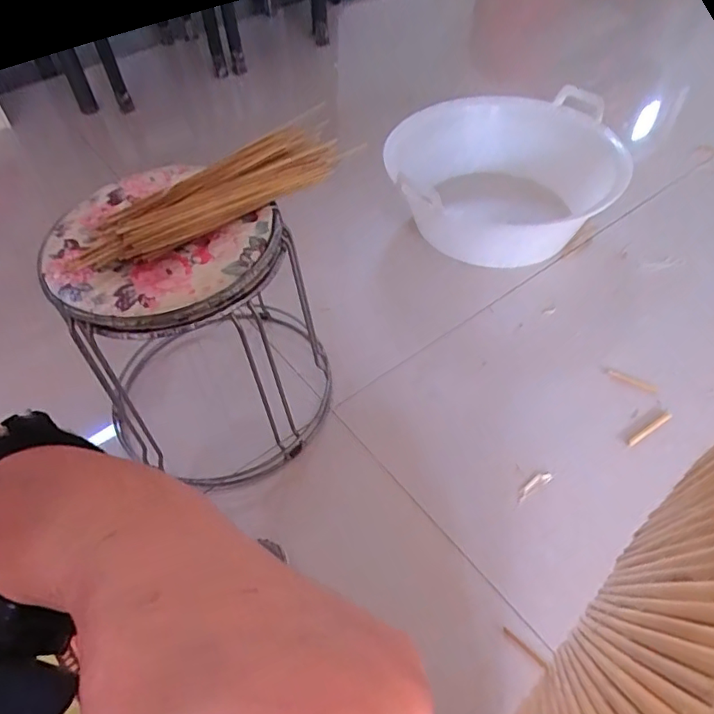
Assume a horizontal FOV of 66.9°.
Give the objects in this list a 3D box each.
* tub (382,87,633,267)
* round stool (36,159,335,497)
[{"bbox_3d":[0.307,-0.383,1.166,0.458,0.199,0.301,-9,49,-5],"label":"tub"},{"bbox_3d":[-0.215,-0.017,0.785,0.298,0.360,0.269,11,52,11],"label":"round stool"}]

